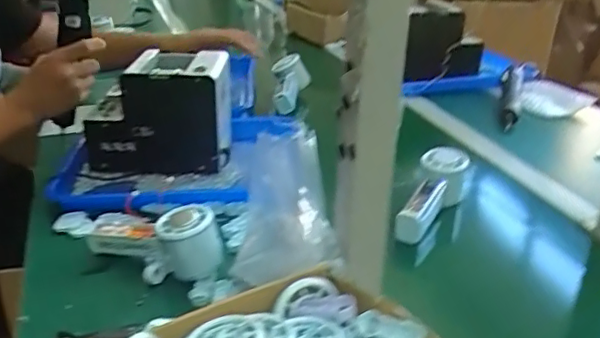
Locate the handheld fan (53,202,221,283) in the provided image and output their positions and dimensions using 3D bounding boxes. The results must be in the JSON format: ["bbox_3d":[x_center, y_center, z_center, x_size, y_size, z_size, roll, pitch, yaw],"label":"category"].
[{"bbox_3d":[-0.190,0.062,0.659,0.228,0.077,0.068,17,30,30],"label":"handheld fan"}]

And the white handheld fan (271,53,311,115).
[{"bbox_3d":[-0.015,-0.160,1.086,0.071,0.081,0.165,1,26,-1],"label":"white handheld fan"}]

